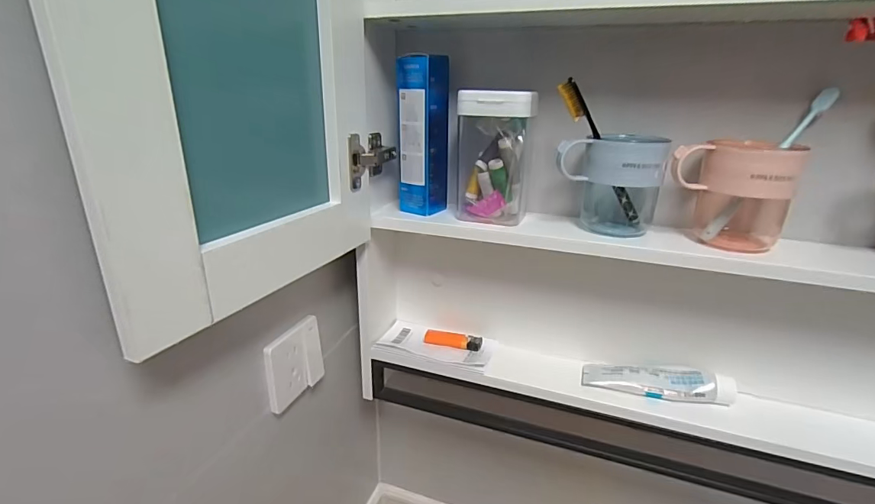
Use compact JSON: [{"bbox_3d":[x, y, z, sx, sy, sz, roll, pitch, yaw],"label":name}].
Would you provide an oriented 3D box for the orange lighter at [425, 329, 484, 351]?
[{"bbox_3d":[0.022,0.123,0.616,0.079,0.016,0.022,7,21,16],"label":"orange lighter"}]

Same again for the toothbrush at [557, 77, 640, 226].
[{"bbox_3d":[0.178,-0.102,0.467,0.018,0.182,0.012,-37,24,1],"label":"toothbrush"}]

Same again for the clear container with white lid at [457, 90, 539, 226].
[{"bbox_3d":[0.066,-0.108,0.508,0.084,0.143,0.065,4,21,9],"label":"clear container with white lid"}]

